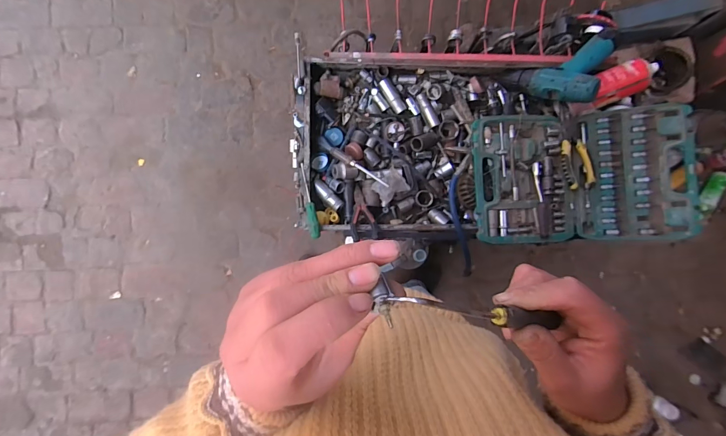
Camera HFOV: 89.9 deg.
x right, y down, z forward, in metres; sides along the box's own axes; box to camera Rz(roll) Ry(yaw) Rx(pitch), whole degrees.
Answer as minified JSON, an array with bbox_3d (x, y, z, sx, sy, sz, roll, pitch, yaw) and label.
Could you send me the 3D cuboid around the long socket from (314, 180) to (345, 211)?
[{"bbox_3d":[-0.073,-0.047,0.747,0.076,0.028,0.026,44,87,0],"label":"long socket"}]

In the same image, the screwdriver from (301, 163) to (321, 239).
[{"bbox_3d":[-0.105,-0.033,0.704,0.020,0.020,0.146,-13,88,-3],"label":"screwdriver"}]

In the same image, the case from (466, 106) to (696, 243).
[{"bbox_3d":[0.401,-0.081,0.683,0.371,0.054,0.250,-2,88,12],"label":"case"}]

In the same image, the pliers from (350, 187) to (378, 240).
[{"bbox_3d":[-0.004,-0.010,0.728,0.049,0.023,0.121,-10,60,-3],"label":"pliers"}]

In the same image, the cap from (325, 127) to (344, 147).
[{"bbox_3d":[-0.057,-0.170,0.754,0.035,0.007,0.037,0,88,-3],"label":"cap"}]

